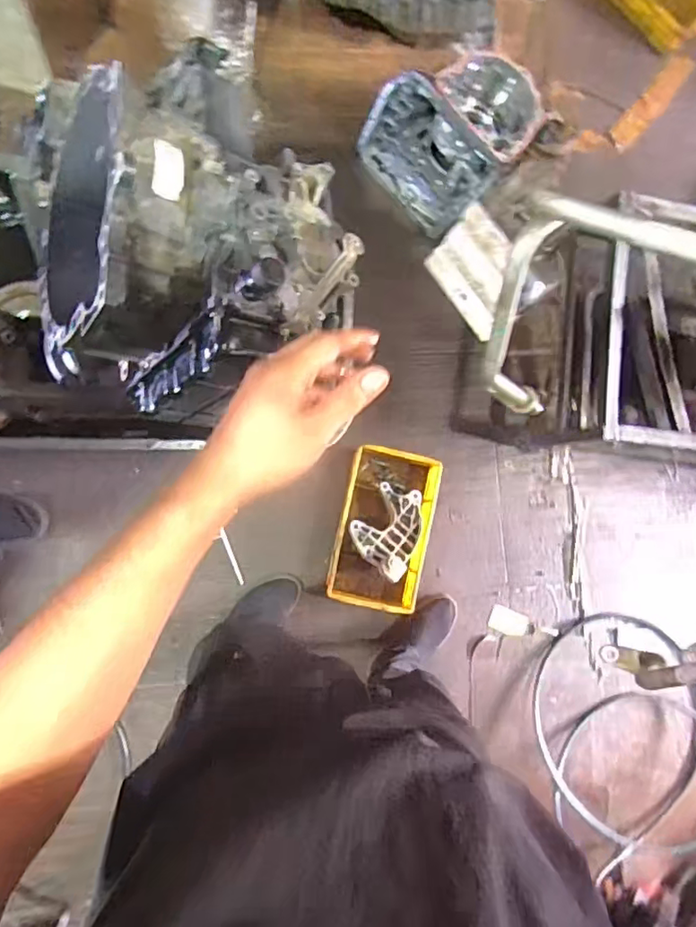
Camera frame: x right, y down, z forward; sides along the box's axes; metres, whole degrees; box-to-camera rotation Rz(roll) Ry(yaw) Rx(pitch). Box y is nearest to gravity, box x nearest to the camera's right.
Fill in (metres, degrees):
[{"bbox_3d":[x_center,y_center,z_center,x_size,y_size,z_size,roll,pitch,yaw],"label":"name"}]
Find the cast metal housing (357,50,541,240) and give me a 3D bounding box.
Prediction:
[{"bbox_3d":[0.247,-0.777,1.349,0.324,0.249,0.320,44,81,-1],"label":"cast metal housing"}]

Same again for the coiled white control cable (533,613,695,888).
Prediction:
[{"bbox_3d":[0.616,0.607,1.268,0.402,0.070,0.519,-11,84,-6],"label":"coiled white control cable"}]

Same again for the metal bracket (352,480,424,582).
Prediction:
[{"bbox_3d":[0.098,0.131,1.212,0.141,0.088,0.190,40,81,-2],"label":"metal bracket"}]

